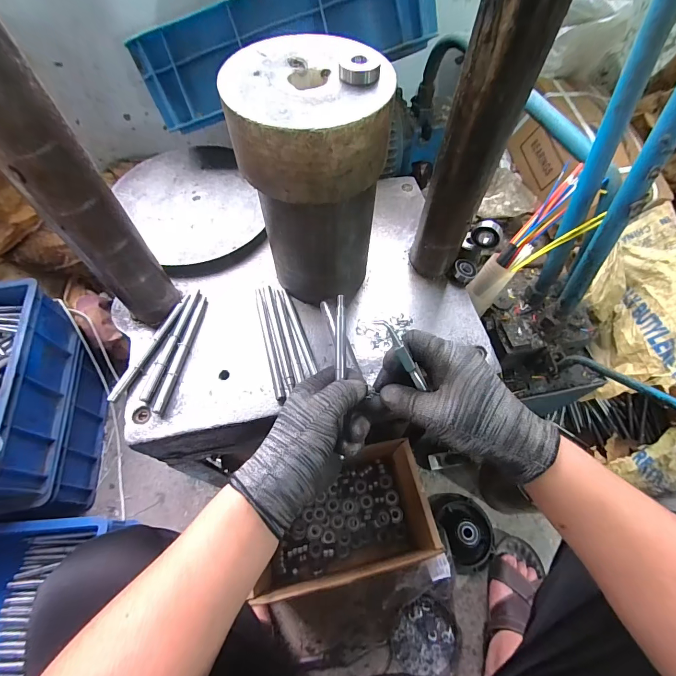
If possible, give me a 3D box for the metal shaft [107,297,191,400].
[{"bbox_3d":[-0.234,0.008,0.447,0.012,0.009,0.160,20,63,10],"label":"metal shaft"}]

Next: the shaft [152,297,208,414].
[{"bbox_3d":[-0.196,0.015,0.447,0.011,0.011,0.161,8,61,4],"label":"shaft"}]

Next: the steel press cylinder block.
[{"bbox_3d":[-0.029,-0.155,0.399,0.136,0.247,0.141,-18,63,-10],"label":"steel press cylinder block"}]

